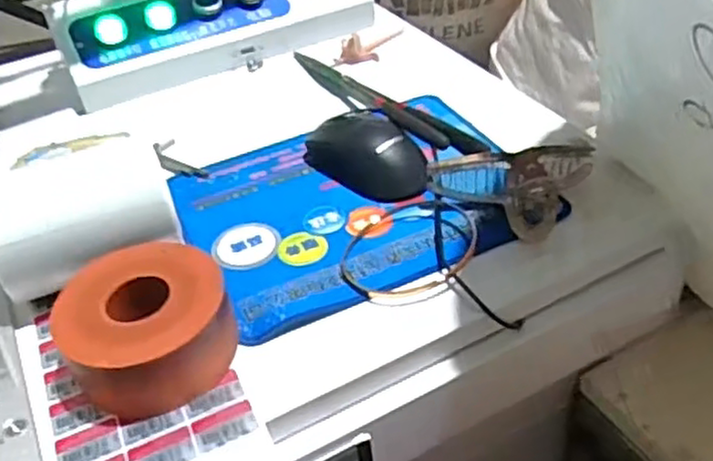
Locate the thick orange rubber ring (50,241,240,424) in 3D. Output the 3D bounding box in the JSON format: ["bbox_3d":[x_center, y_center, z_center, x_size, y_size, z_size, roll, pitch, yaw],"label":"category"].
[{"bbox_3d":[-0.124,0.058,0.433,0.095,0.049,0.094,-4,40,3],"label":"thick orange rubber ring"}]

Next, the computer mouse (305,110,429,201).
[{"bbox_3d":[0.007,-0.063,0.573,0.055,0.037,0.114,-33,47,-29],"label":"computer mouse"}]

